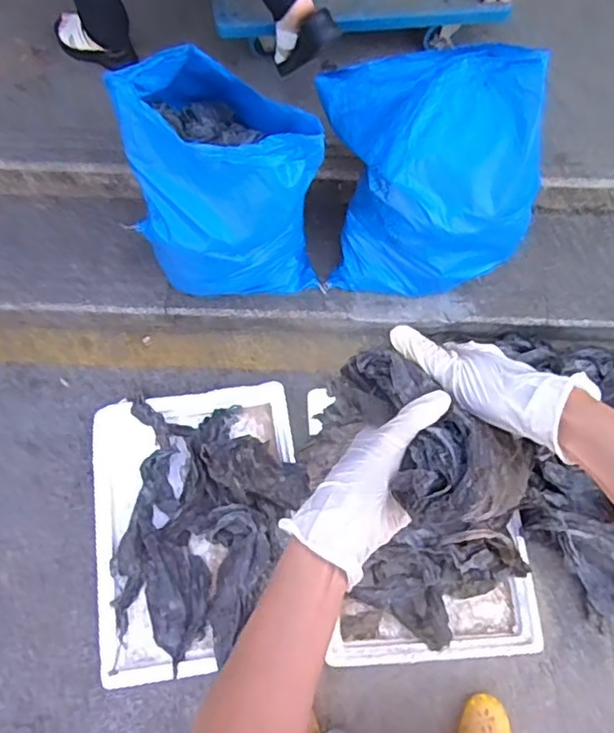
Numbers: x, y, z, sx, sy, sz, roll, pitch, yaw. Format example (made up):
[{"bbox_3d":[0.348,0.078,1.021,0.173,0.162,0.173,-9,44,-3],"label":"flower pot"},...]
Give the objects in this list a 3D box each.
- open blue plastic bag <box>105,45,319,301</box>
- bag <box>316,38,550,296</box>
[{"bbox_3d":[-0.190,-0.331,1.302,0.384,0.486,0.257,36,72,13],"label":"open blue plastic bag"},{"bbox_3d":[0.239,-0.398,1.319,0.440,0.468,0.307,8,68,3],"label":"bag"}]

